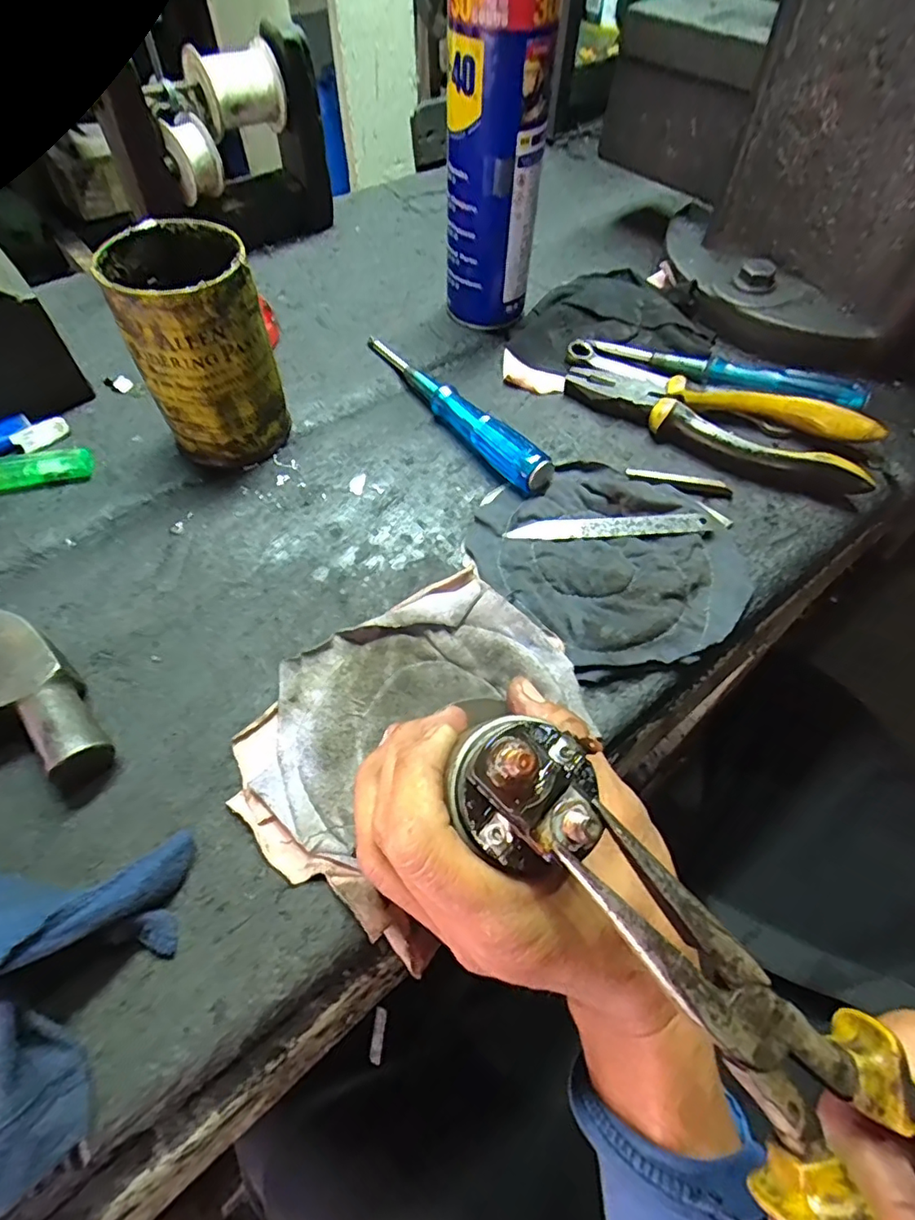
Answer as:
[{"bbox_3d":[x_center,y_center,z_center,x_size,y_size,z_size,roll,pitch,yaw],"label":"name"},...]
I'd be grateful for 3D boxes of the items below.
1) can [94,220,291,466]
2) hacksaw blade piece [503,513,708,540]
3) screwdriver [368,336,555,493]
[{"bbox_3d":[-0.149,-0.153,0.338,0.073,0.117,0.070,0,57,0],"label":"can"},{"bbox_3d":[0.090,-0.049,0.336,0.116,0.004,0.013,-3,71,4],"label":"hacksaw blade piece"},{"bbox_3d":[-0.008,-0.143,0.387,0.022,0.024,0.191,-35,64,-20],"label":"screwdriver"}]

